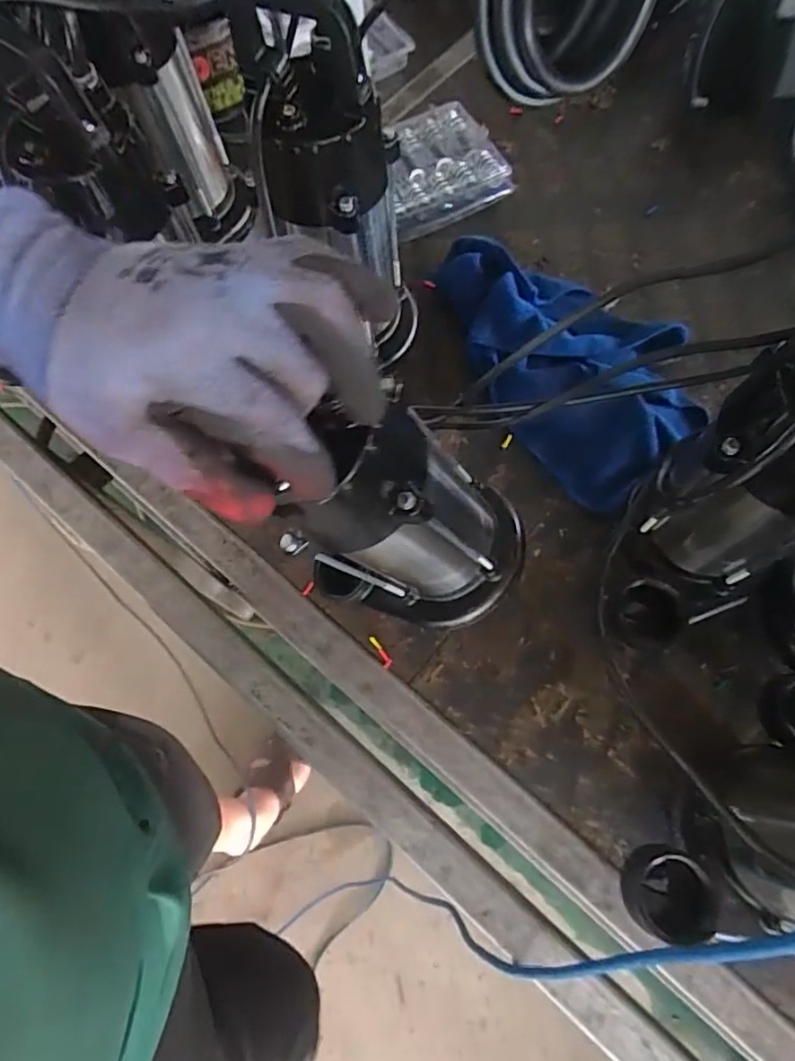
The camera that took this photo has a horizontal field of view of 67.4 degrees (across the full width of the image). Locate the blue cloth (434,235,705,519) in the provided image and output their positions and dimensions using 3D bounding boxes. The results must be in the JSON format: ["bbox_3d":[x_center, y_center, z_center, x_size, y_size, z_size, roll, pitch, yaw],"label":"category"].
[{"bbox_3d":[0.168,-0.169,0.584,0.197,0.050,0.278,-33,72,-9],"label":"blue cloth"}]

